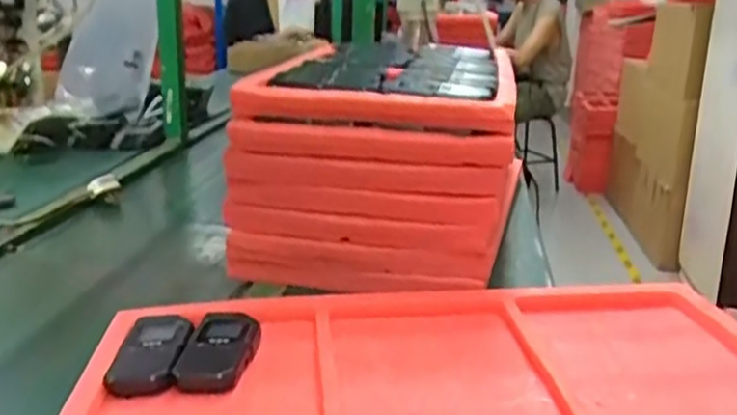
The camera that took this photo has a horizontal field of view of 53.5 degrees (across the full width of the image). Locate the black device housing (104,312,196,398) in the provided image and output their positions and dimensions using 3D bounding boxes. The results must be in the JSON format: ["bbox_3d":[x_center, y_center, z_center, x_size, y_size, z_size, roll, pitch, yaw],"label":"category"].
[{"bbox_3d":[-0.190,0.125,0.642,0.058,0.018,0.114,1,17,-2],"label":"black device housing"}]

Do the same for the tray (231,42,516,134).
[{"bbox_3d":[0.031,-0.165,0.943,0.300,0.048,0.429,3,17,10],"label":"tray"}]

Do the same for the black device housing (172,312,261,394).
[{"bbox_3d":[-0.130,0.124,0.645,0.060,0.027,0.111,1,17,0],"label":"black device housing"}]

